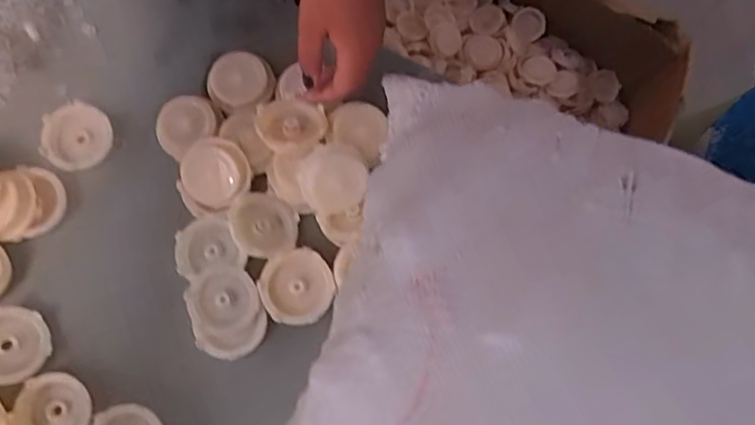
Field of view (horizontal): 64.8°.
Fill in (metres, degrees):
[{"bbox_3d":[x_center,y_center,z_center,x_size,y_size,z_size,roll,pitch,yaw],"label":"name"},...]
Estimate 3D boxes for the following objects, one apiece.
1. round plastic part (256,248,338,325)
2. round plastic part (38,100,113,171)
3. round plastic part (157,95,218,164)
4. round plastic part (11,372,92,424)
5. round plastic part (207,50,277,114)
[{"bbox_3d":[-0.066,0.061,0.484,0.058,0.009,0.060,0,78,-1],"label":"round plastic part"},{"bbox_3d":[-0.262,-0.065,0.521,0.057,0.020,0.058,0,78,-1],"label":"round plastic part"},{"bbox_3d":[-0.169,-0.075,0.520,0.055,0.019,0.052,-2,74,8],"label":"round plastic part"},{"bbox_3d":[-0.259,0.159,0.475,0.056,0.019,0.060,0,78,-1],"label":"round plastic part"},{"bbox_3d":[-0.123,-0.115,0.530,0.054,0.021,0.053,0,78,-1],"label":"round plastic part"}]

